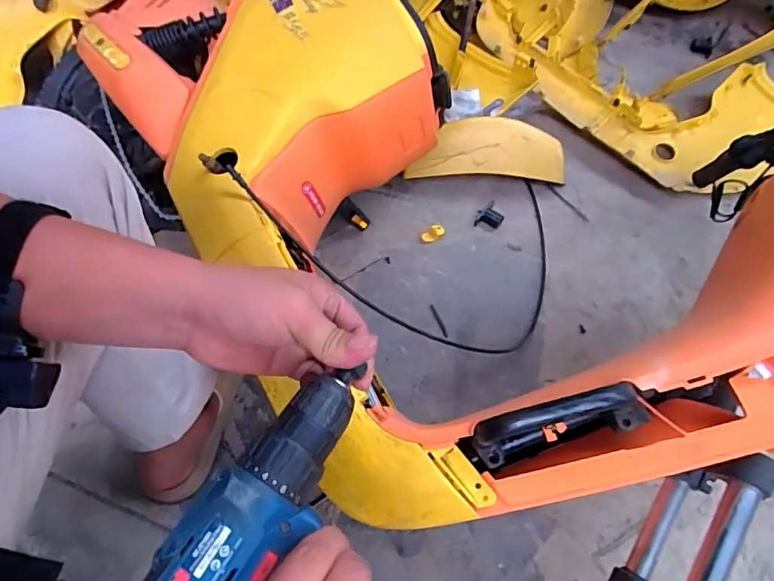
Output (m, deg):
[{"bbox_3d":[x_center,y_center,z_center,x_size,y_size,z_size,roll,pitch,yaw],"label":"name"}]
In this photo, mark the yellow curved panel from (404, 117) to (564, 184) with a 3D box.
[{"bbox_3d":[0.181,-0.256,0.907,0.287,0.093,0.071,2,60,1],"label":"yellow curved panel"}]

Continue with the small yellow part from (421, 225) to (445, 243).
[{"bbox_3d":[0.083,-0.104,0.899,0.043,0.014,0.022,-29,64,-16],"label":"small yellow part"}]

